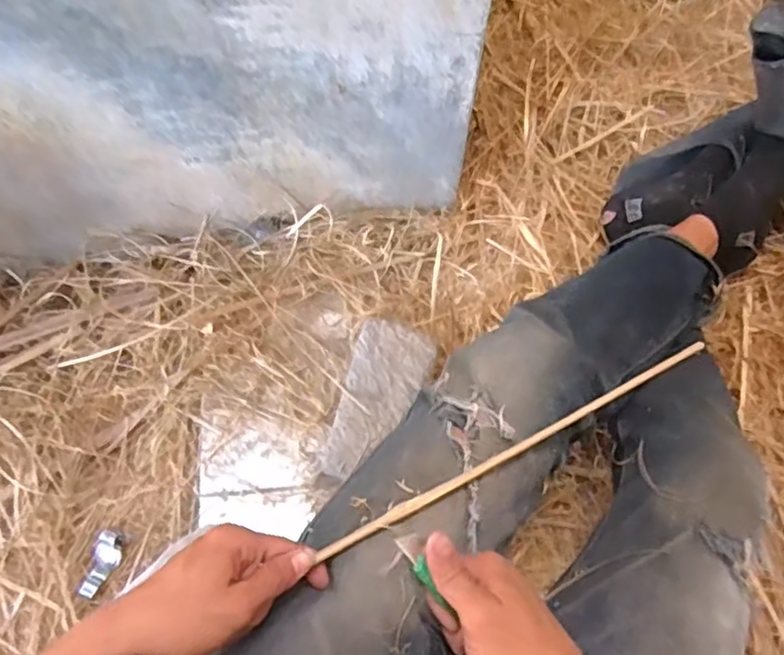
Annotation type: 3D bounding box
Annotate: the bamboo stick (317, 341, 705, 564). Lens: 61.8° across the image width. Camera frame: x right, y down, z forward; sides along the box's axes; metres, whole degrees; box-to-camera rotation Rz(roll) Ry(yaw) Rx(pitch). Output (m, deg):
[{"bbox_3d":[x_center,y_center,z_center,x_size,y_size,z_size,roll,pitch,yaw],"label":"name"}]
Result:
[{"bbox_3d":[0.106,0.092,0.517,0.356,0.015,0.012,-25,68,-17],"label":"bamboo stick"}]

